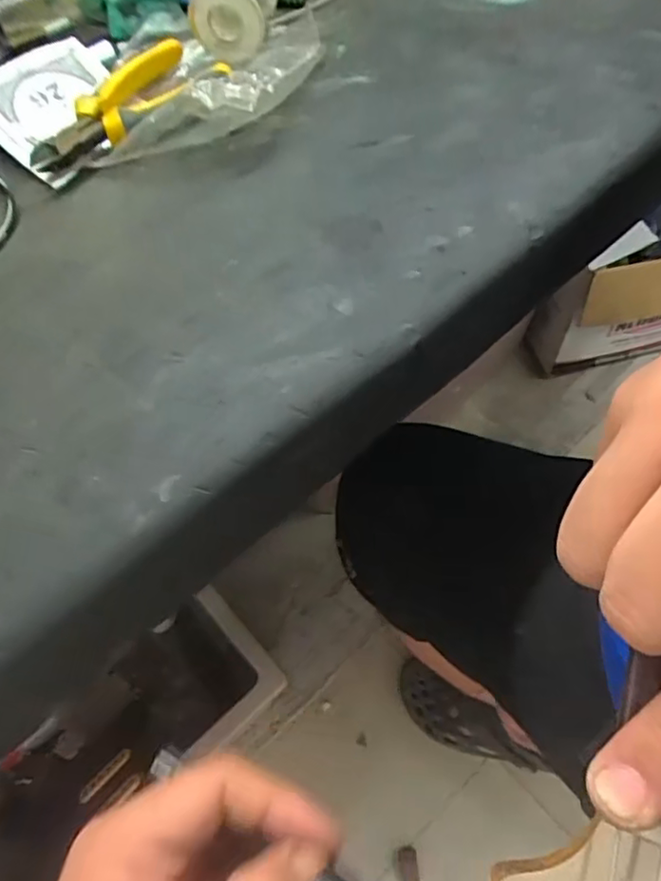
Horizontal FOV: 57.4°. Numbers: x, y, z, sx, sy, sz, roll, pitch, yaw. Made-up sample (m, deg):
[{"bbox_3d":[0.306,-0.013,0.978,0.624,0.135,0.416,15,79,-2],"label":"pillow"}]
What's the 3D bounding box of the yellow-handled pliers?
[{"bbox_3d":[-0.138,-0.222,0.406,0.065,0.033,0.140,35,68,23],"label":"yellow-handled pliers"}]

